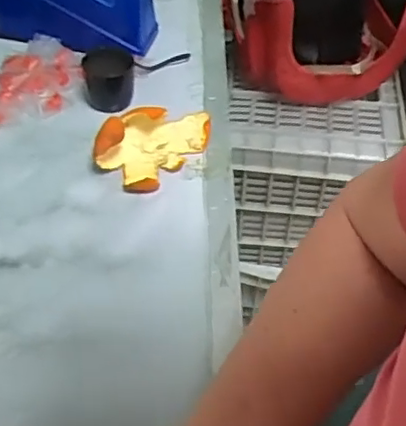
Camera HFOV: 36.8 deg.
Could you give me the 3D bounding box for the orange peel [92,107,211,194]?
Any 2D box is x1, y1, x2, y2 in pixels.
[{"bbox_3d":[-0.043,-0.073,0.577,0.067,0.048,0.120,30,51,22],"label":"orange peel"}]

